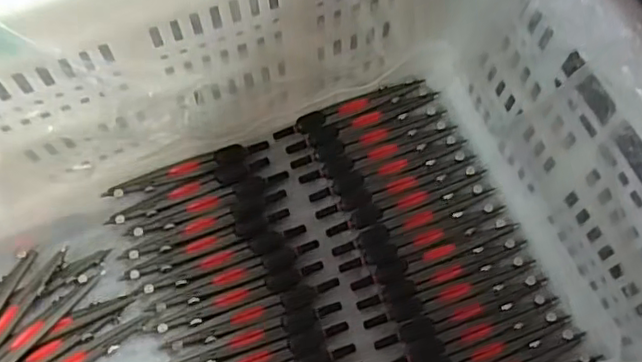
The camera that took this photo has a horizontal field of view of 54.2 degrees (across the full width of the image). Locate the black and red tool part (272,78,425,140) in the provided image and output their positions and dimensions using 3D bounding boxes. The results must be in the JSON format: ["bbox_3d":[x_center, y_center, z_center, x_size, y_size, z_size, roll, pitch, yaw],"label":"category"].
[{"bbox_3d":[0.023,-0.061,0.518,0.130,0.008,0.014,-22,68,-9],"label":"black and red tool part"}]

